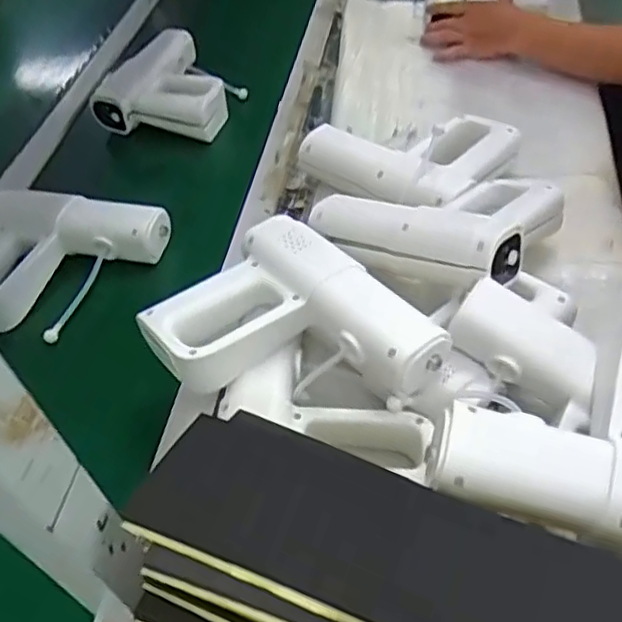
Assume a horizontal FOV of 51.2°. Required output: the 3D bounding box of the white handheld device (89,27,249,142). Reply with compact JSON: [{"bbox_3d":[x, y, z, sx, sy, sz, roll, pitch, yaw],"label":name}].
[{"bbox_3d":[-0.207,-0.355,1.000,0.200,0.069,0.224,8,51,12],"label":"white handheld device"}]

